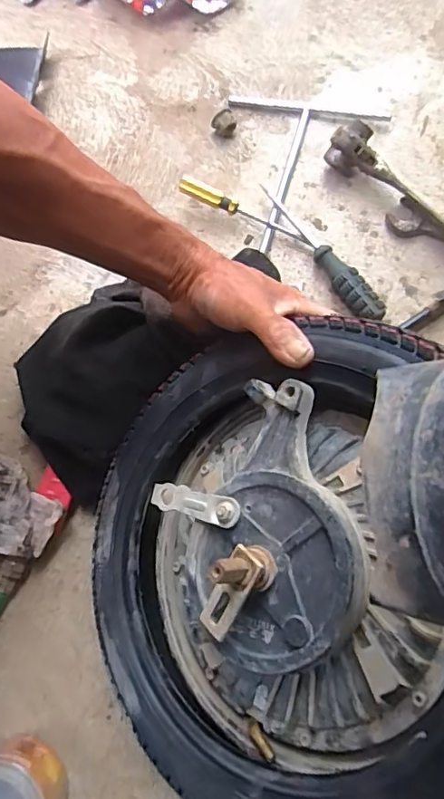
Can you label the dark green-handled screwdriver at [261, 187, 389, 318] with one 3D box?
[{"bbox_3d":[0.098,-0.153,0.543,0.029,0.035,0.188,-34,79,-6],"label":"dark green-handled screwdriver"}]

